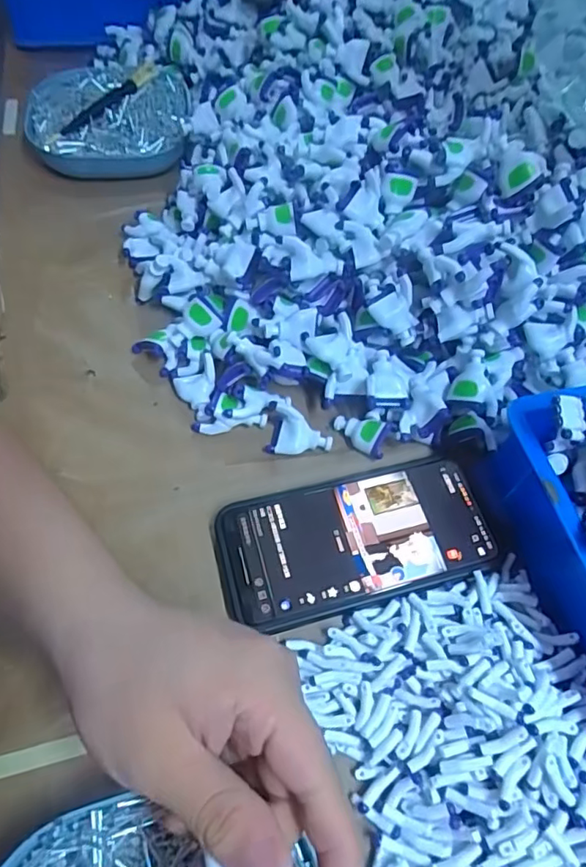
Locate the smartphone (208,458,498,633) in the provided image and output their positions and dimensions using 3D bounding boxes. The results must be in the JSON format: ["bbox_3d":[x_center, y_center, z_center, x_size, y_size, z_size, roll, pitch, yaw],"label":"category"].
[{"bbox_3d":[0.038,0.063,0.333,0.161,0.012,0.077,-12,61,-11],"label":"smartphone"}]

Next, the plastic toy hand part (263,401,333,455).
[{"bbox_3d":[0.004,-0.001,0.367,0.043,0.016,0.030,10,59,2],"label":"plastic toy hand part"}]

